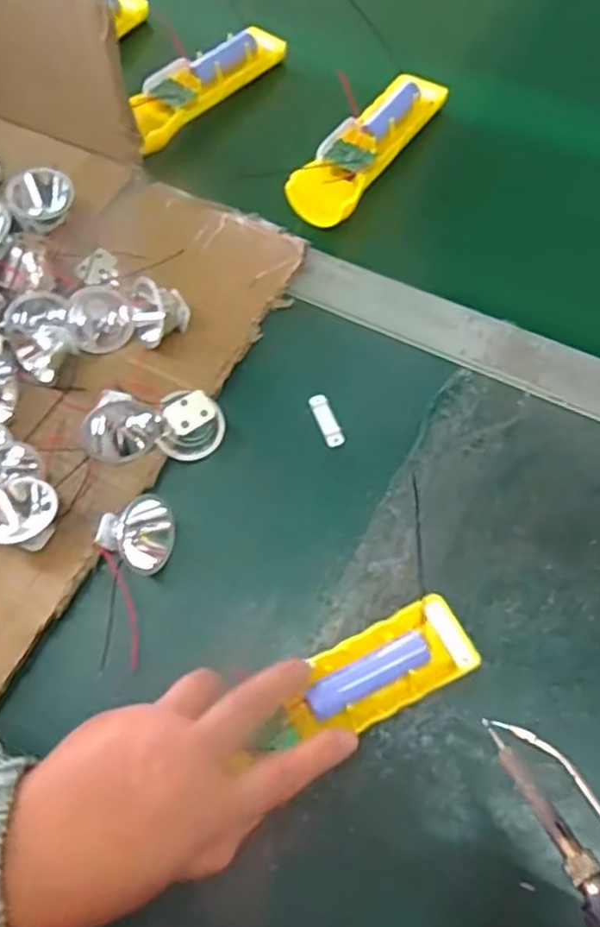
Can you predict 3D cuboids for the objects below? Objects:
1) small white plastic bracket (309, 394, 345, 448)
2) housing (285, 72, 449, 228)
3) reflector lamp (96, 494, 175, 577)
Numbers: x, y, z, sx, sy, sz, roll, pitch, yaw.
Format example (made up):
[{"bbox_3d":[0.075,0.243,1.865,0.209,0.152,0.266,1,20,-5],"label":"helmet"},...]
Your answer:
[{"bbox_3d":[0.017,-0.027,0.421,0.011,0.004,0.037,-20,65,-5],"label":"small white plastic bracket"},{"bbox_3d":[0.051,-0.243,0.503,0.048,0.020,0.166,31,71,17],"label":"housing"},{"bbox_3d":[-0.094,0.040,0.383,0.040,0.034,0.040,-1,66,3],"label":"reflector lamp"}]

